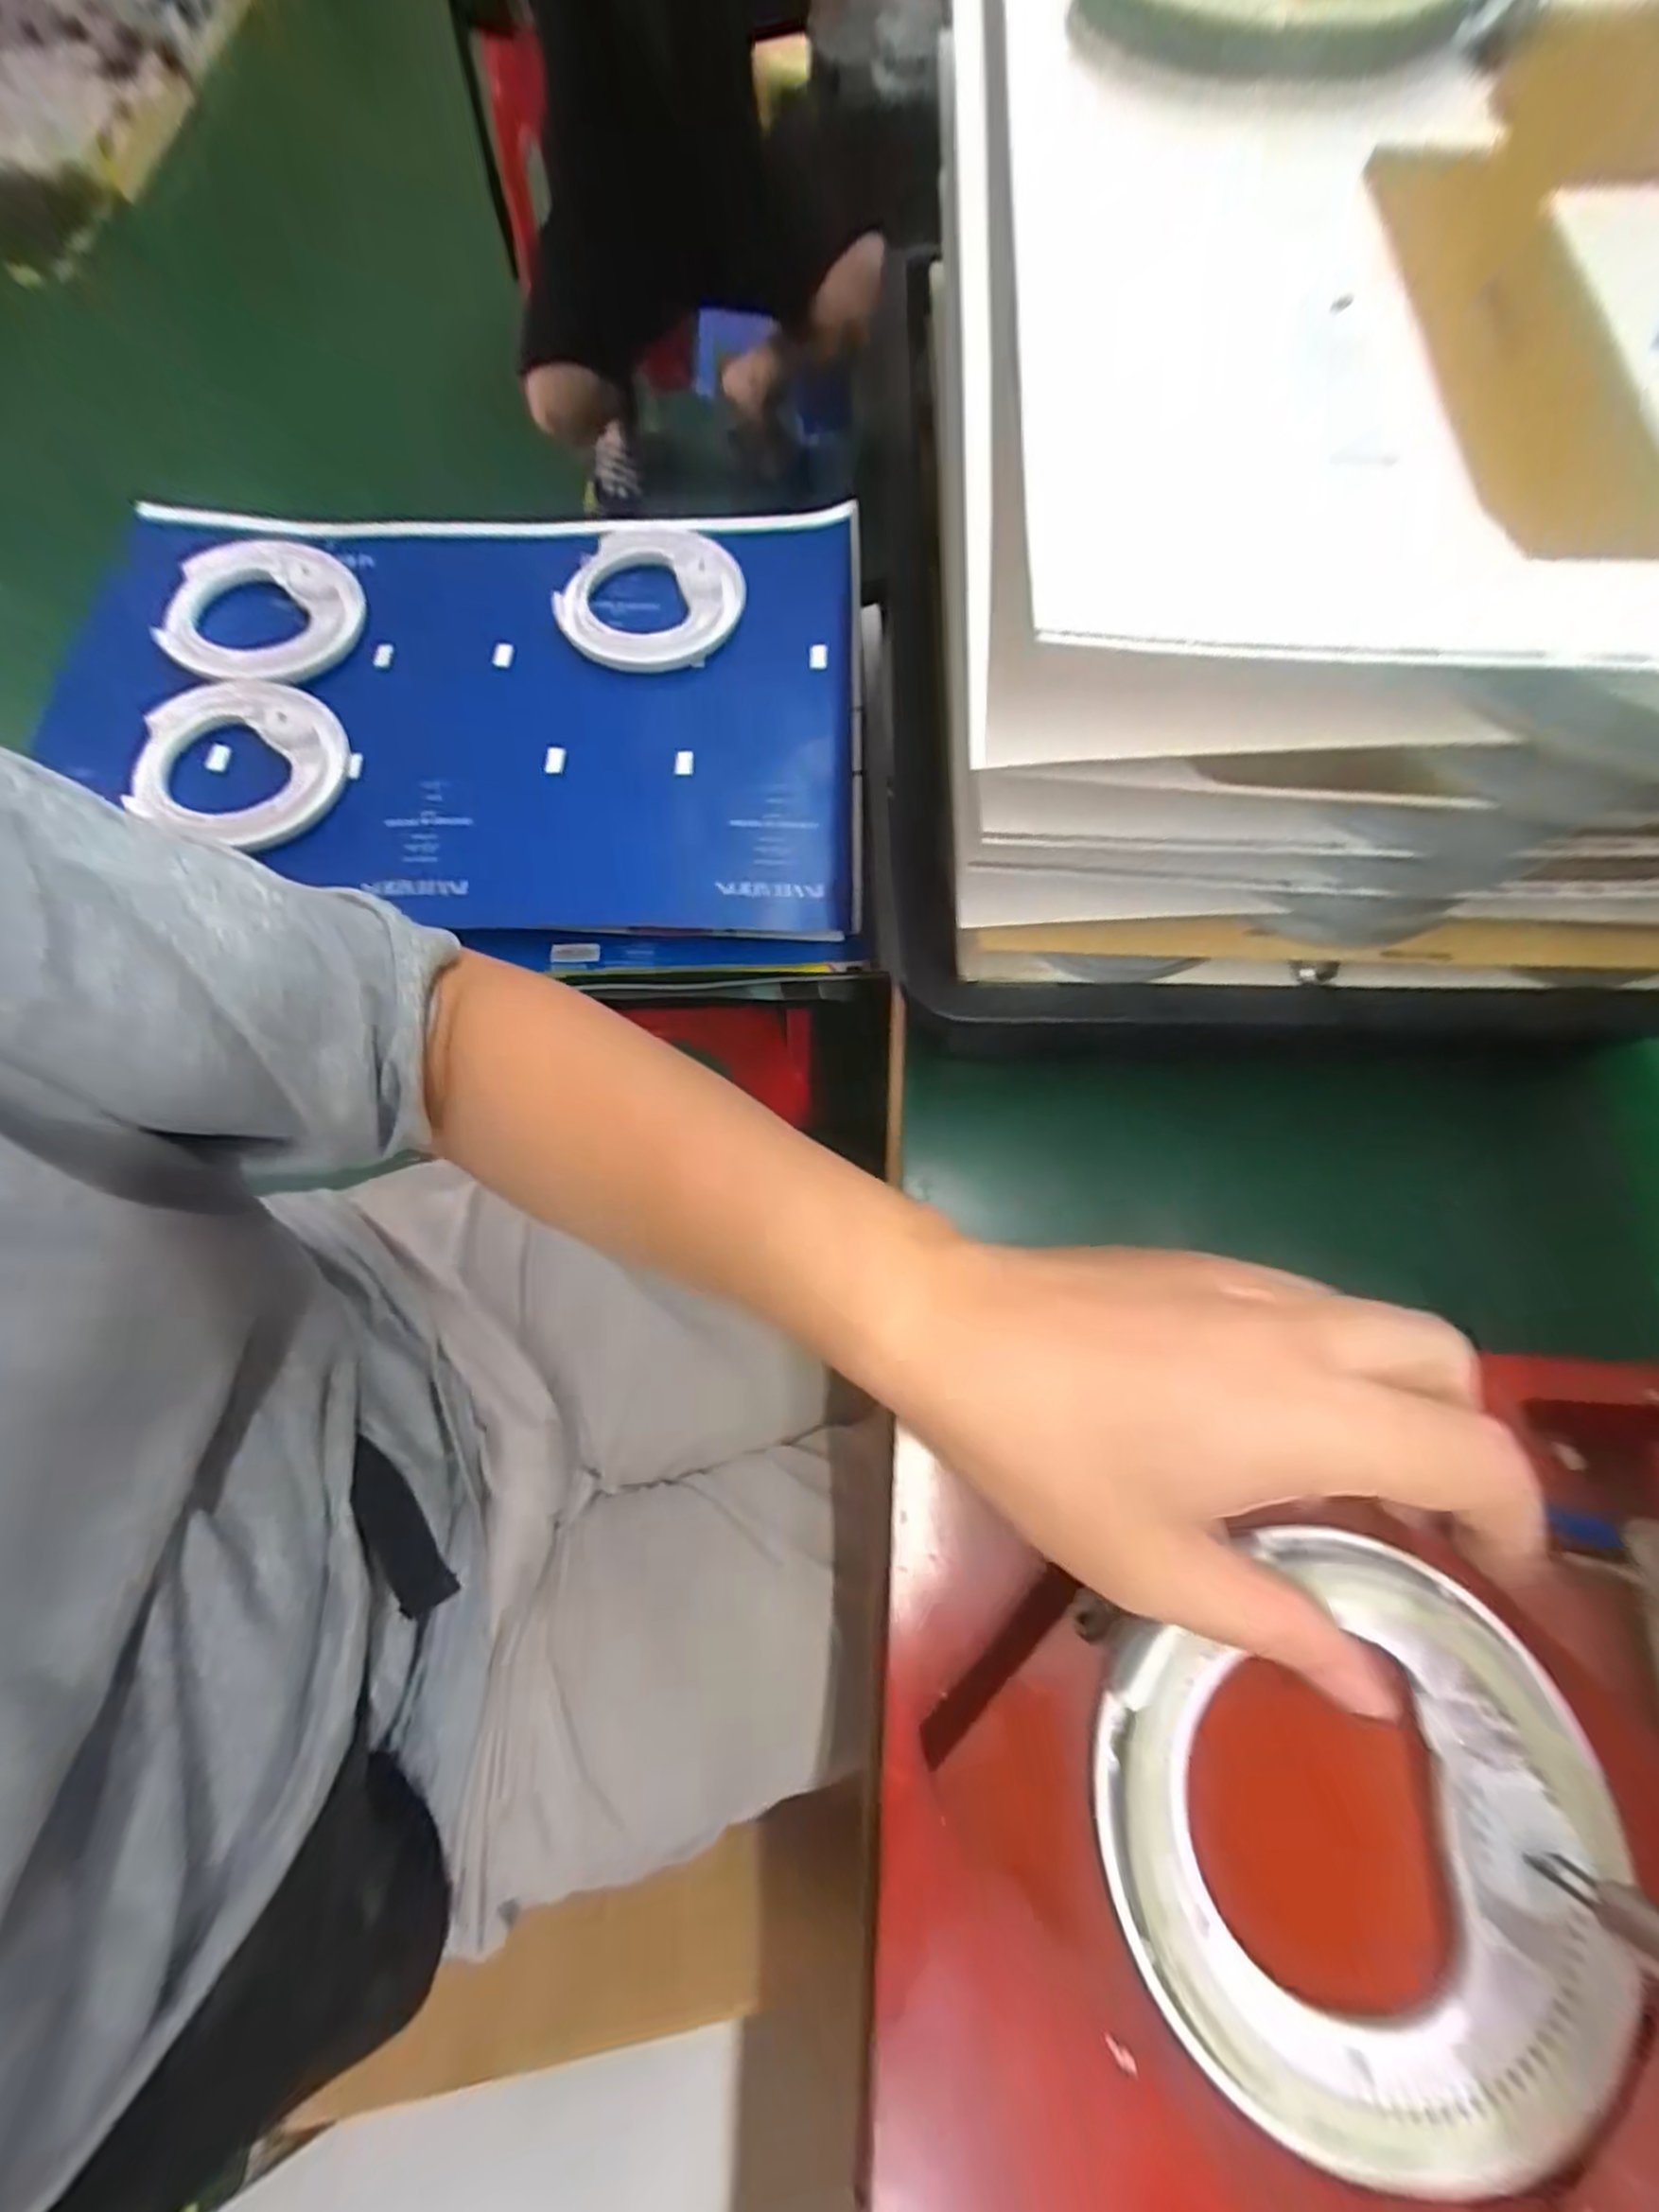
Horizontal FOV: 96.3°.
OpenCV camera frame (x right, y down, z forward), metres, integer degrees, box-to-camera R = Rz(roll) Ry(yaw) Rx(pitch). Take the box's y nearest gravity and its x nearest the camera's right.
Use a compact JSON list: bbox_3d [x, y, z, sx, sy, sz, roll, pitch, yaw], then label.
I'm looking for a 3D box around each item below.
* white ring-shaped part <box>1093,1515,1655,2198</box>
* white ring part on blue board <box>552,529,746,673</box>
[{"bbox_3d":[0.138,0.191,0.197,0.128,0.017,0.125,0,71,0],"label":"white ring-shaped part"},{"bbox_3d":[-0.131,-0.376,0.548,0.133,0.021,0.122,2,71,0],"label":"white ring part on blue board"}]

